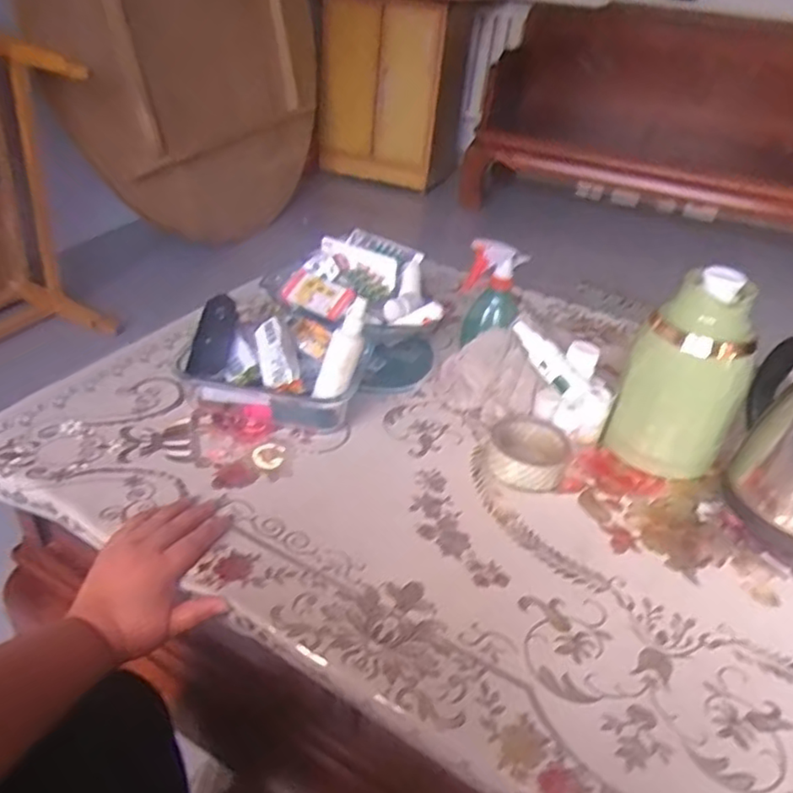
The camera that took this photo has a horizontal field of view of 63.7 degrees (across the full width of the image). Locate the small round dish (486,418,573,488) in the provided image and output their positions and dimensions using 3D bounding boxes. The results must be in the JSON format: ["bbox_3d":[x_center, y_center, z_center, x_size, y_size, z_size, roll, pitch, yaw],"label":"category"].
[{"bbox_3d":[0.150,0.063,0.732,0.091,0.038,0.091,4,35,-3],"label":"small round dish"}]

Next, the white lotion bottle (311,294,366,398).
[{"bbox_3d":[-0.057,-0.051,0.725,0.028,0.121,0.033,36,23,35],"label":"white lotion bottle"}]

